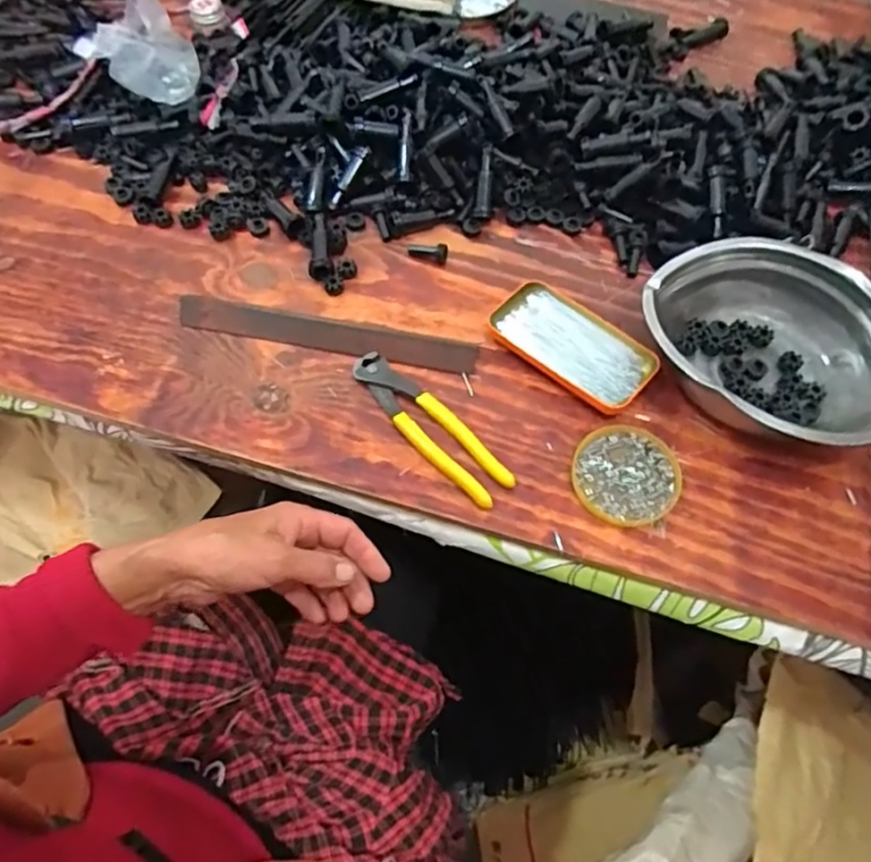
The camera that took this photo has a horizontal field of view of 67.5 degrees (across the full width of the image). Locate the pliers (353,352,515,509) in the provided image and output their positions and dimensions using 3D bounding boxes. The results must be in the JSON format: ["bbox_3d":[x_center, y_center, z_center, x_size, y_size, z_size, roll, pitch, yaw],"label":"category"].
[{"bbox_3d":[-0.005,-0.007,0.534,0.043,0.013,0.164,-36,67,-23],"label":"pliers"}]

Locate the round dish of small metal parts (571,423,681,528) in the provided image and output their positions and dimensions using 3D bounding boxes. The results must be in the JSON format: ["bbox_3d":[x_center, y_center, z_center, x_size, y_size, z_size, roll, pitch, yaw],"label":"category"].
[{"bbox_3d":[0.153,0.034,0.519,0.086,0.010,0.080,2,58,-4],"label":"round dish of small metal parts"}]

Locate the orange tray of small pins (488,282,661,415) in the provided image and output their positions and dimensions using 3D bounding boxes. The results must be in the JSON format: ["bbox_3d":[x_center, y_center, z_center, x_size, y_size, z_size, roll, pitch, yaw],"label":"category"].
[{"bbox_3d":[0.124,-0.079,0.575,0.141,0.017,0.077,39,63,18],"label":"orange tray of small pins"}]

